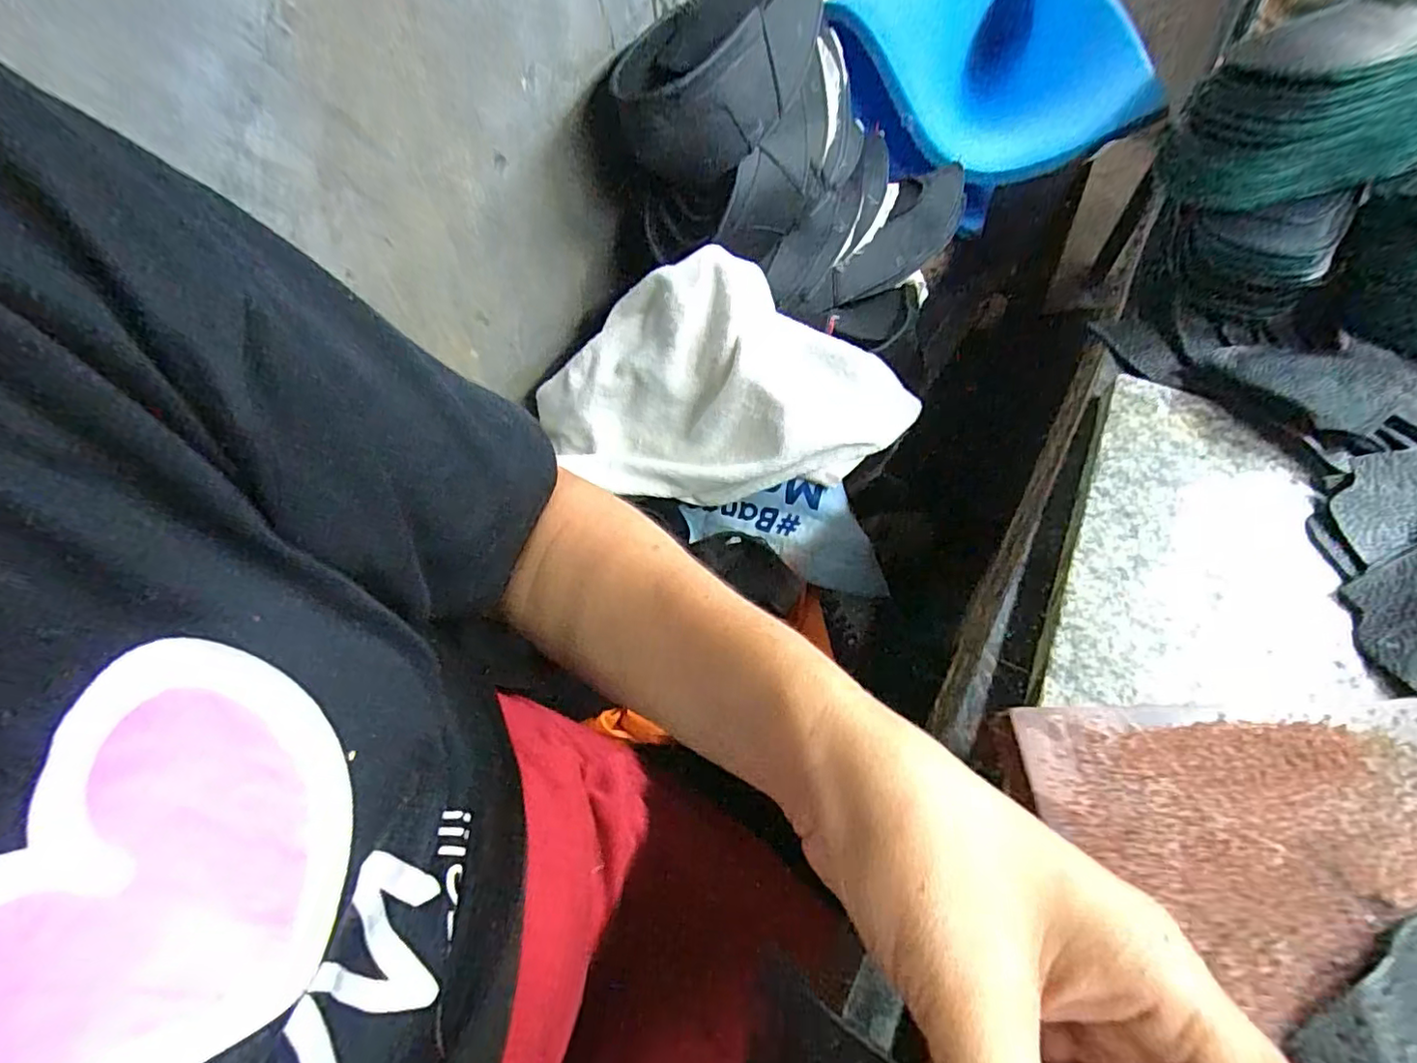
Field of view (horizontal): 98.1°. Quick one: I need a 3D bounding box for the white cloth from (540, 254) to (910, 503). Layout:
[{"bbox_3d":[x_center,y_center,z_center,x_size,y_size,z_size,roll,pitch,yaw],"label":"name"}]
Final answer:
[{"bbox_3d":[0.004,-0.127,0.559,0.347,0.159,0.155,4,58,4],"label":"white cloth"}]

